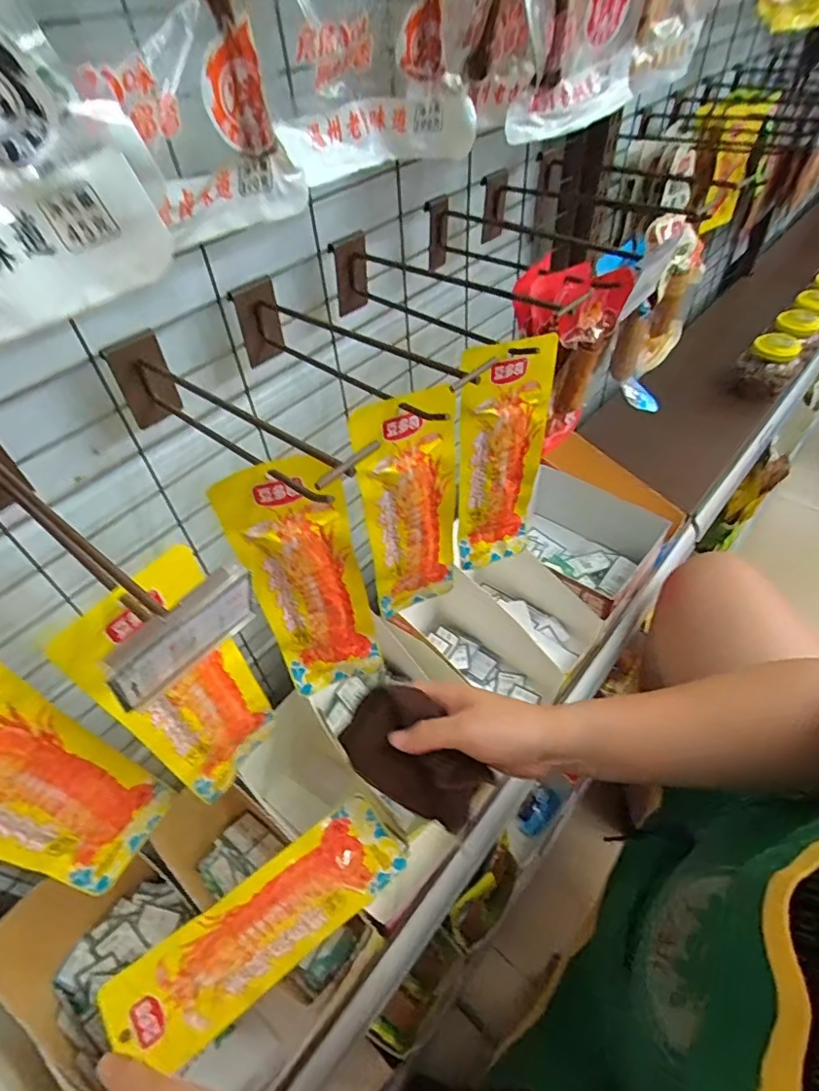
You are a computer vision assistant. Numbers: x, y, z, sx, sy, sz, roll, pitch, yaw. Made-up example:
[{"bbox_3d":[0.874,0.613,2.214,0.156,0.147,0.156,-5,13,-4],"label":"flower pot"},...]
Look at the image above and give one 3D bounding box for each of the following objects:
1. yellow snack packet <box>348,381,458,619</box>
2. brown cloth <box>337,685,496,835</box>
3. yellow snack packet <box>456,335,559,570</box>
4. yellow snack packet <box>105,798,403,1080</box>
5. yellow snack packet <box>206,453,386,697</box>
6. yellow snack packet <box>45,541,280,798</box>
[{"bbox_3d":[0.002,-0.021,0.425,0.074,0.217,0.015,-24,52,-17],"label":"yellow snack packet"},{"bbox_3d":[0.005,0.149,0.398,0.102,0.059,0.059,20,53,20],"label":"brown cloth"},{"bbox_3d":[0.077,-0.068,0.467,0.073,0.220,0.017,-14,48,-10],"label":"yellow snack packet"},{"bbox_3d":[-0.108,0.293,0.428,0.225,0.017,0.073,-28,53,-25],"label":"yellow snack packet"},{"bbox_3d":[-0.068,0.033,0.383,0.075,0.217,0.019,-17,50,-11],"label":"yellow snack packet"},{"bbox_3d":[-0.127,0.092,0.332,0.014,0.210,0.074,30,57,26],"label":"yellow snack packet"}]

